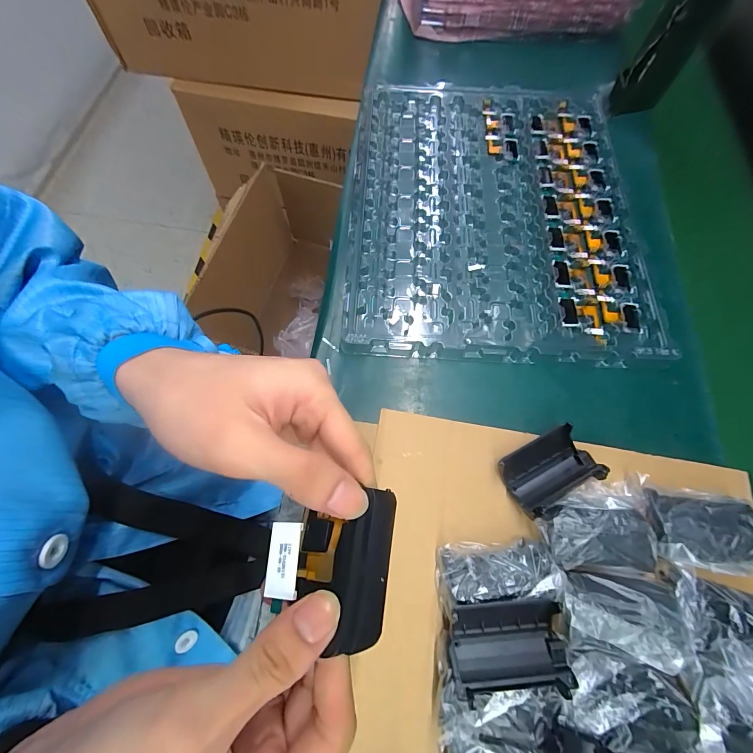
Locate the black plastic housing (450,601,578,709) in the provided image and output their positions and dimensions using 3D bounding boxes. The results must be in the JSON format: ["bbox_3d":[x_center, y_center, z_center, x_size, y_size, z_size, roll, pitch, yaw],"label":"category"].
[{"bbox_3d":[0.083,0.167,0.220,0.070,0.017,0.046,-4,66,-2],"label":"black plastic housing"}]

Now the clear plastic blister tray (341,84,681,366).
[{"bbox_3d":[0.130,-0.189,0.388,0.305,0.025,0.367,3,66,1],"label":"clear plastic blister tray"}]

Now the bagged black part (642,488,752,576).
[{"bbox_3d":[0.236,0.111,0.254,0.077,0.024,0.050,9,66,4],"label":"bagged black part"}]

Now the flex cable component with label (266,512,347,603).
[{"bbox_3d":[-0.034,0.082,0.160,0.033,0.009,0.033,3,66,1],"label":"flex cable component with label"}]

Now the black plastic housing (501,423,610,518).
[{"bbox_3d":[0.134,0.073,0.272,0.070,0.019,0.049,-25,68,-11],"label":"black plastic housing"}]

